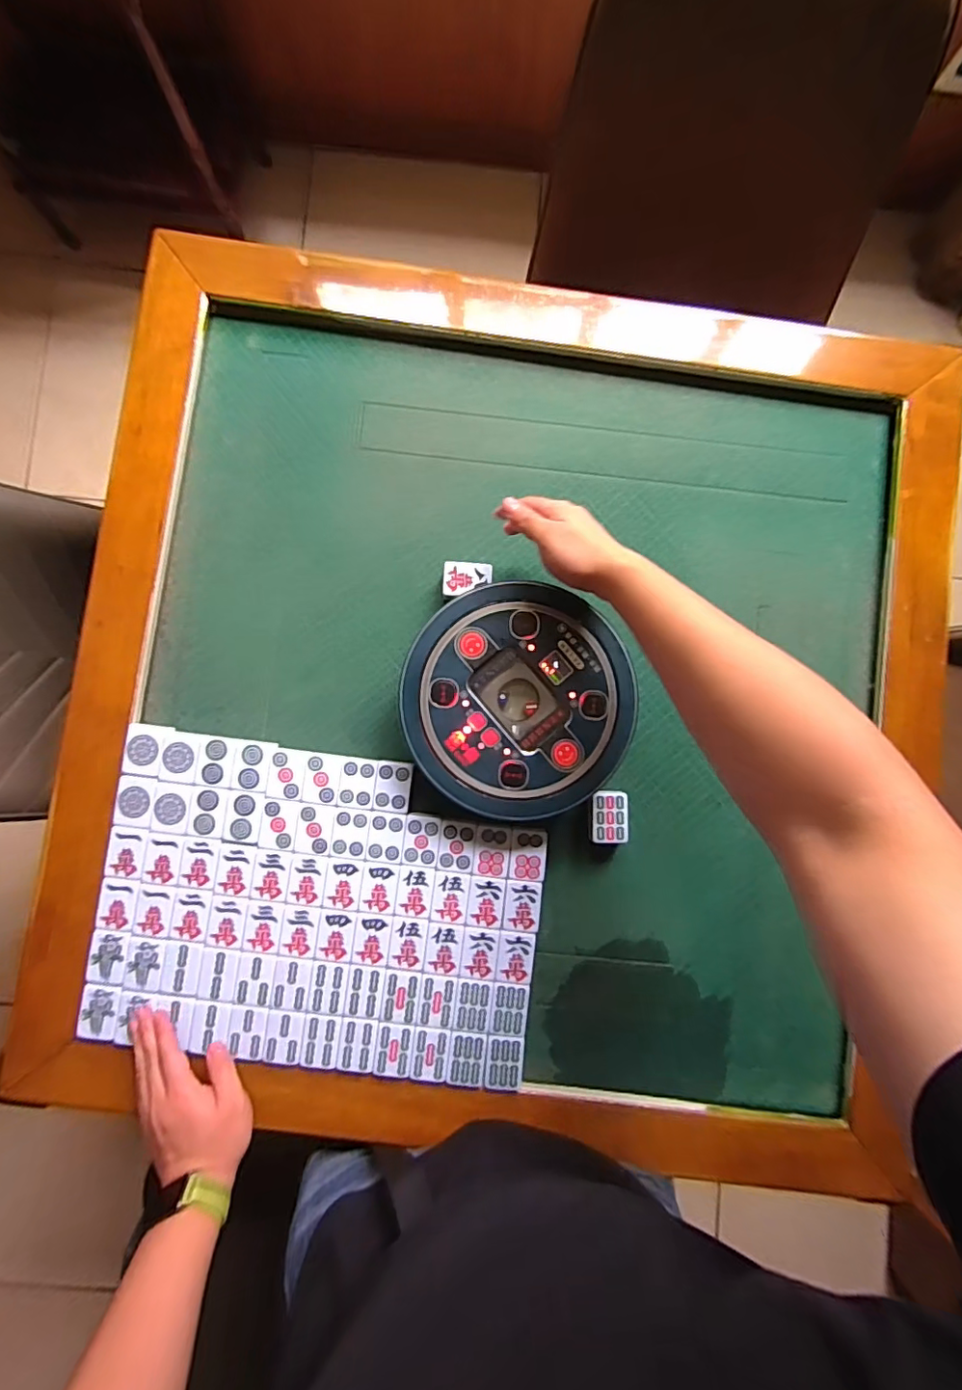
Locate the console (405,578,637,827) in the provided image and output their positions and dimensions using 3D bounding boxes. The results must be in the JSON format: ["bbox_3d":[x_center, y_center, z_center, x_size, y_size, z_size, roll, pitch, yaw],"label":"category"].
[{"bbox_3d":[0.039,0.004,0.545,0.220,0.028,0.222,0,83,-2],"label":"console"}]

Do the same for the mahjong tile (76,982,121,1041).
[{"bbox_3d":[-0.381,0.317,0.561,0.037,0.026,0.056,6,86,-2],"label":"mahjong tile"}]

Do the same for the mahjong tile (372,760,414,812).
[{"bbox_3d":[-0.091,0.097,0.585,0.037,0.028,0.052,7,86,-2],"label":"mahjong tile"}]

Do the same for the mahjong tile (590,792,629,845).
[{"bbox_3d":[0.134,0.129,0.585,0.037,0.029,0.054,3,86,-2],"label":"mahjong tile"}]

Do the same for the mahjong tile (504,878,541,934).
[{"bbox_3d":[0.043,0.219,0.580,0.036,0.025,0.051,6,86,-2],"label":"mahjong tile"}]

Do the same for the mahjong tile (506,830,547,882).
[{"bbox_3d":[0.048,0.167,0.579,0.038,0.020,0.050,5,86,-2],"label":"mahjong tile"}]

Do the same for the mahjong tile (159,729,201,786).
[{"bbox_3d":[-0.311,0.064,0.576,0.042,0.021,0.053,4,86,-2],"label":"mahjong tile"}]

